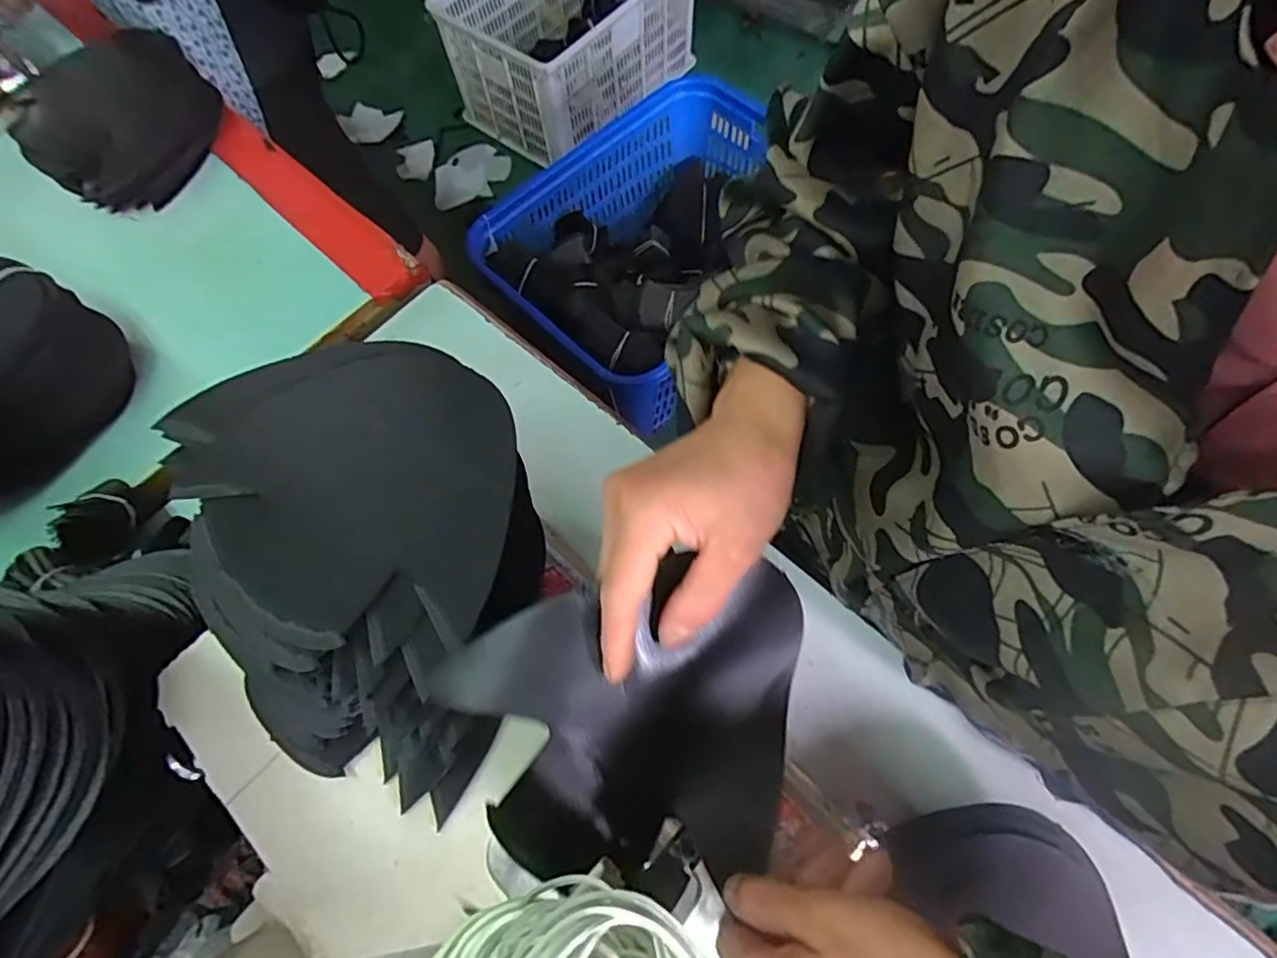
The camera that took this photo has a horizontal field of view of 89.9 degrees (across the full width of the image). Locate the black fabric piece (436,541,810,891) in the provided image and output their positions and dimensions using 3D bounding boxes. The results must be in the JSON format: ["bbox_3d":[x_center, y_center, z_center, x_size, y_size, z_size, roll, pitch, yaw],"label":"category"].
[{"bbox_3d":[0.002,0.117,0.305,0.164,0.090,0.130,-5,68,-1],"label":"black fabric piece"}]

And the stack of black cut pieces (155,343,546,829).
[{"bbox_3d":[-0.149,0.041,0.353,0.180,0.056,0.244,-14,68,-5],"label":"stack of black cut pieces"}]

